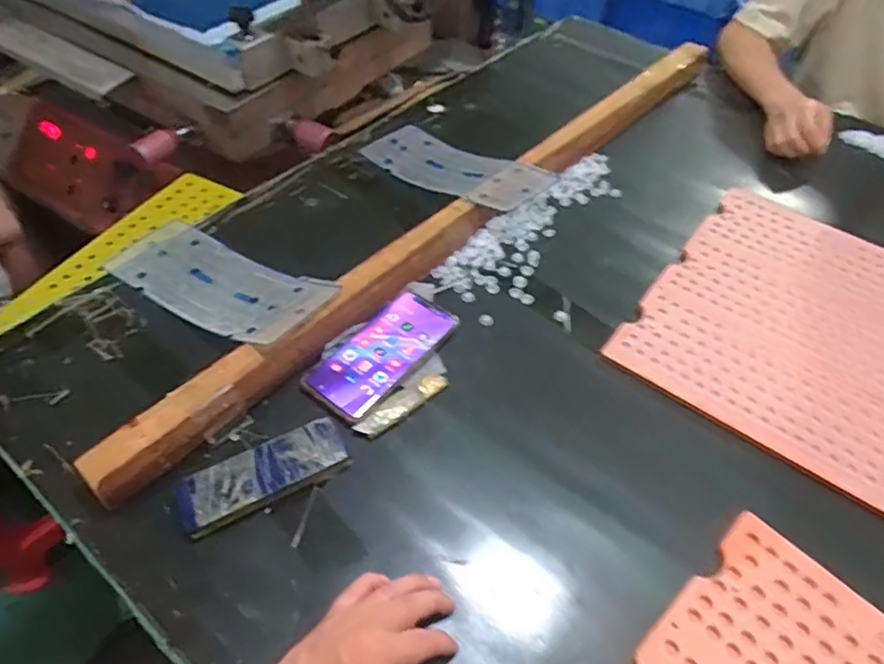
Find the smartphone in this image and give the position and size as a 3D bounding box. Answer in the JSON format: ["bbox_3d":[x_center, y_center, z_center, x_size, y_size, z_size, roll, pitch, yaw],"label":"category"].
[{"bbox_3d":[-0.060,0.021,0.637,0.078,0.016,0.167,34,57,25],"label":"smartphone"}]

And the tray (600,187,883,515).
[{"bbox_3d":[0.406,-0.021,0.697,0.293,0.010,0.386,31,56,23],"label":"tray"}]

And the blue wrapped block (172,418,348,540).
[{"bbox_3d":[-0.158,0.129,0.546,0.150,0.032,0.054,-22,54,-19],"label":"blue wrapped block"}]

